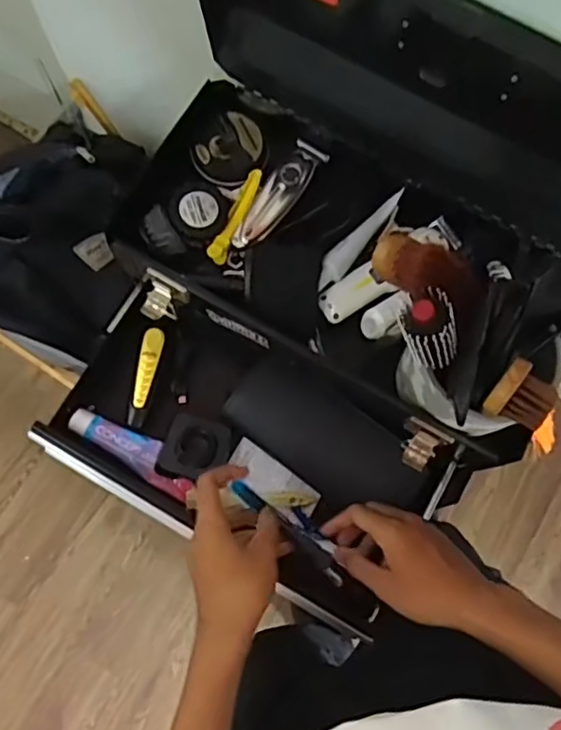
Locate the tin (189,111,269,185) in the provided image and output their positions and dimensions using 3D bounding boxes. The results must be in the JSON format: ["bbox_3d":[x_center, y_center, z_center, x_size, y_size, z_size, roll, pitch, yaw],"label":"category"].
[{"bbox_3d":[-0.056,-0.237,0.682,0.080,0.022,0.074,0,78,-2],"label":"tin"}]

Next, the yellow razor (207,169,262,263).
[{"bbox_3d":[-0.048,-0.159,0.665,0.018,0.023,0.104,24,78,4],"label":"yellow razor"}]

